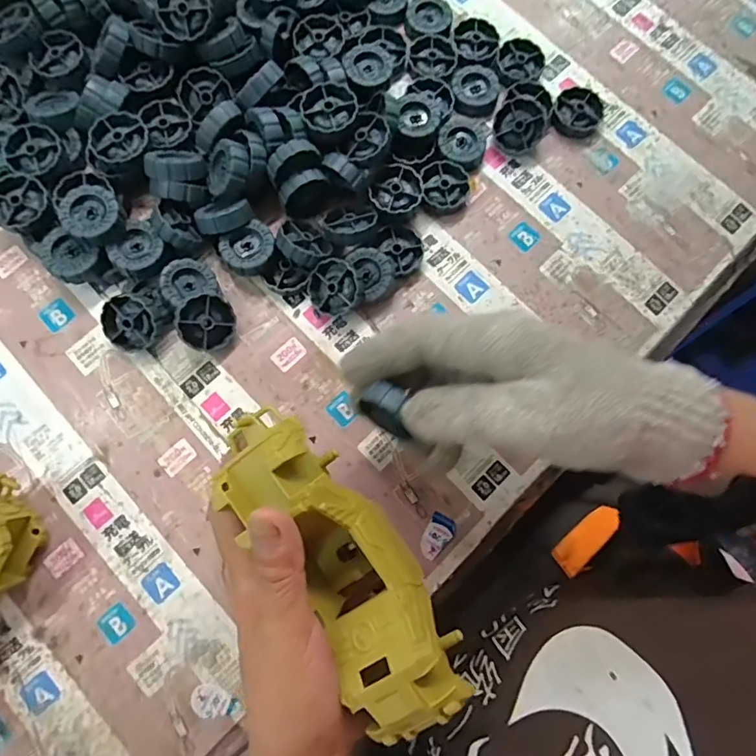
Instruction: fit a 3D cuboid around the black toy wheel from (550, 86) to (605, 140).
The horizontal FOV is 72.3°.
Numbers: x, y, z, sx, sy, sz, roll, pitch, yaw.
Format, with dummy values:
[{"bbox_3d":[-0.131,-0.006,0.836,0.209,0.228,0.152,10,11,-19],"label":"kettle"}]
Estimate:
[{"bbox_3d":[0.156,-0.208,0.409,0.037,0.012,0.039,0,79,-2],"label":"black toy wheel"}]

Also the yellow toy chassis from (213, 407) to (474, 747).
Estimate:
[{"bbox_3d":[-0.020,0.089,0.260,0.059,0.055,0.167,-34,79,-6],"label":"yellow toy chassis"}]

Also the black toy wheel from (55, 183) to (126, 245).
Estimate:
[{"bbox_3d":[-0.191,-0.109,0.346,0.036,0.016,0.035,0,79,-2],"label":"black toy wheel"}]

